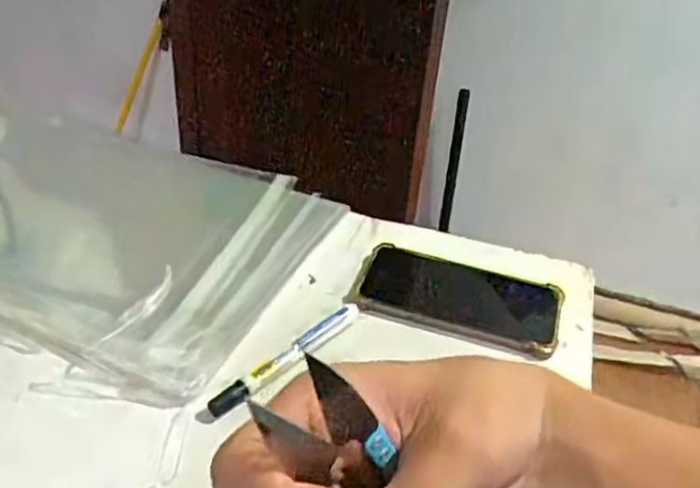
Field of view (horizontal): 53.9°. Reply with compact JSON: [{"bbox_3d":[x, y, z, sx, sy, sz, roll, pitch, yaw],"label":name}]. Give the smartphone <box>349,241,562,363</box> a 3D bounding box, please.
[{"bbox_3d":[0.088,0.044,0.574,0.169,0.014,0.083,13,38,10],"label":"smartphone"}]

